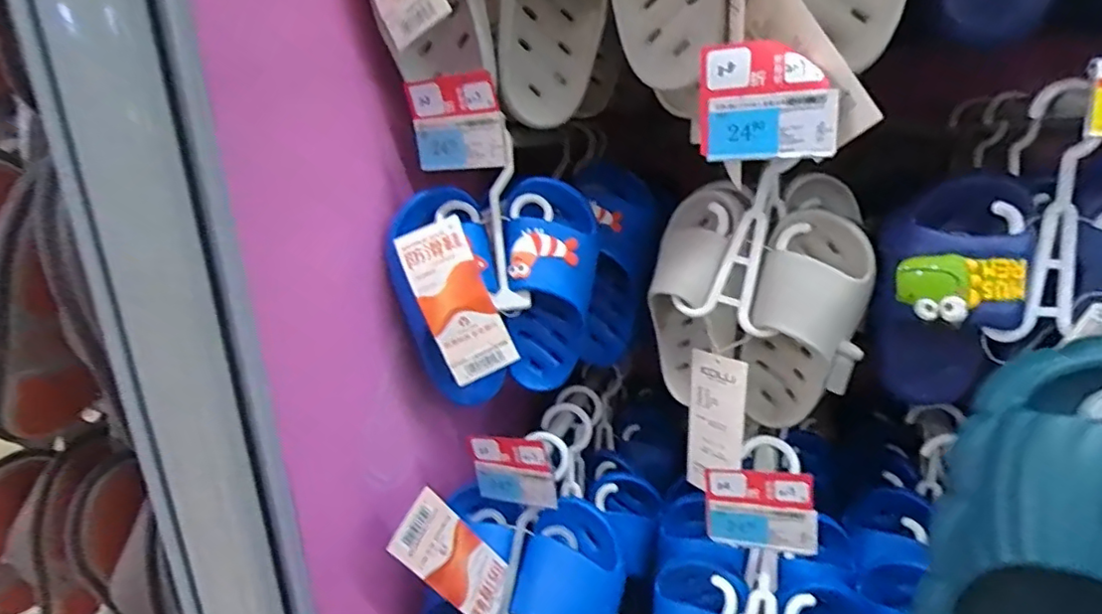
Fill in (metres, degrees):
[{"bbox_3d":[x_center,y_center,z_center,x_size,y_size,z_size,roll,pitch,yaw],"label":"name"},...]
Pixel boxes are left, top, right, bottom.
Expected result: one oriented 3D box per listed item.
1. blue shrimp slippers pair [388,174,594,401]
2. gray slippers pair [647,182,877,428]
[{"bbox_3d":[-0.046,-0.009,0.540,0.174,0.195,0.072,-12,18,-25],"label":"blue shrimp slippers pair"},{"bbox_3d":[0.185,0.003,0.540,0.182,0.207,0.072,4,18,24],"label":"gray slippers pair"}]

